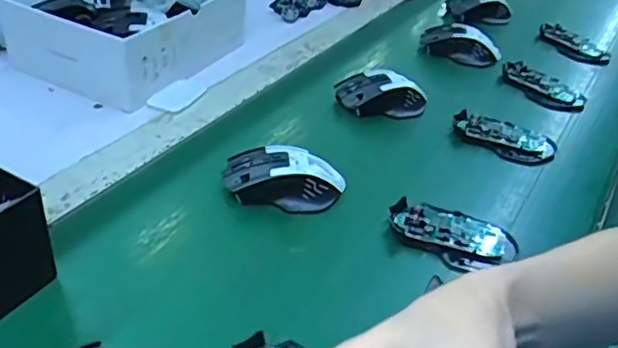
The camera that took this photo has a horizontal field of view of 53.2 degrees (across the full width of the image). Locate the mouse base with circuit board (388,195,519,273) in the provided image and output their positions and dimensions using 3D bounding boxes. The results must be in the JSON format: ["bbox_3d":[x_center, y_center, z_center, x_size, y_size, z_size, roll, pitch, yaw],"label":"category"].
[{"bbox_3d":[0.130,0.053,0.561,0.114,0.020,0.067,15,36,12],"label":"mouse base with circuit board"}]

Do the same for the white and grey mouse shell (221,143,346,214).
[{"bbox_3d":[-0.023,0.000,0.592,0.115,0.036,0.061,12,36,-2],"label":"white and grey mouse shell"}]

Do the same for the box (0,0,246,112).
[{"bbox_3d":[-0.221,-0.201,0.794,0.214,0.095,0.264,25,37,16],"label":"box"}]

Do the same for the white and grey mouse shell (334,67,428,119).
[{"bbox_3d":[0.090,-0.097,0.746,0.112,0.039,0.060,5,36,-10],"label":"white and grey mouse shell"}]

